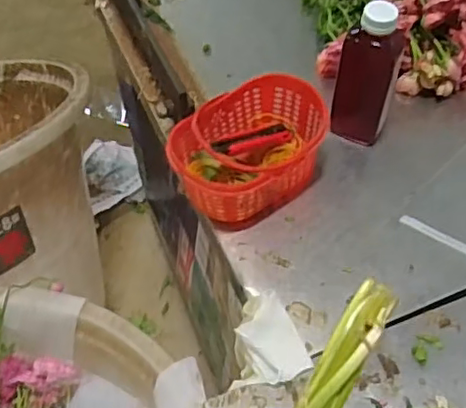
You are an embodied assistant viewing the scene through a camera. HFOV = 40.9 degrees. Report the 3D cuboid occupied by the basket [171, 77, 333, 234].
[{"bbox_3d":[0.023,-0.069,0.785,0.196,0.092,0.137,-36,59,-23],"label":"basket"}]

